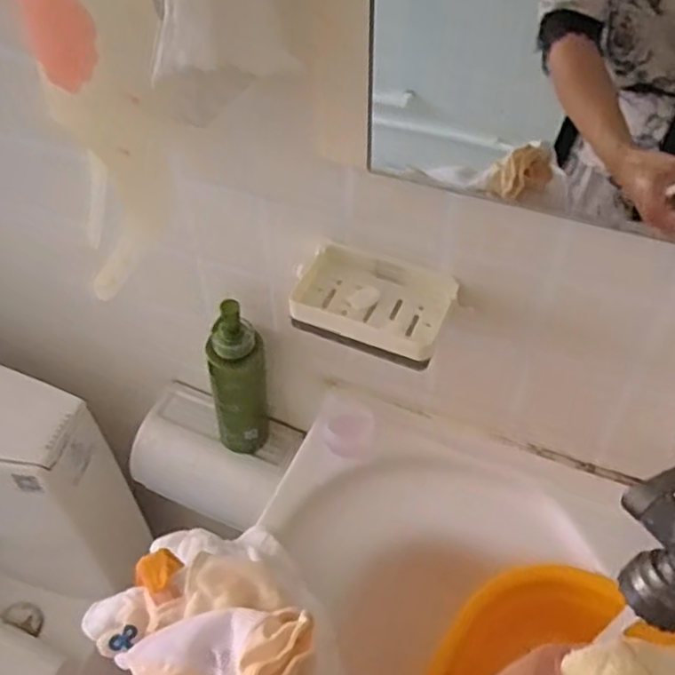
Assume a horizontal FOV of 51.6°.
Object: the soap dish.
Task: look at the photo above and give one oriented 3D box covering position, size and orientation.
[{"bbox_3d":[0.029,-0.037,0.620,0.140,0.026,0.087,18,51,18],"label":"soap dish"}]

